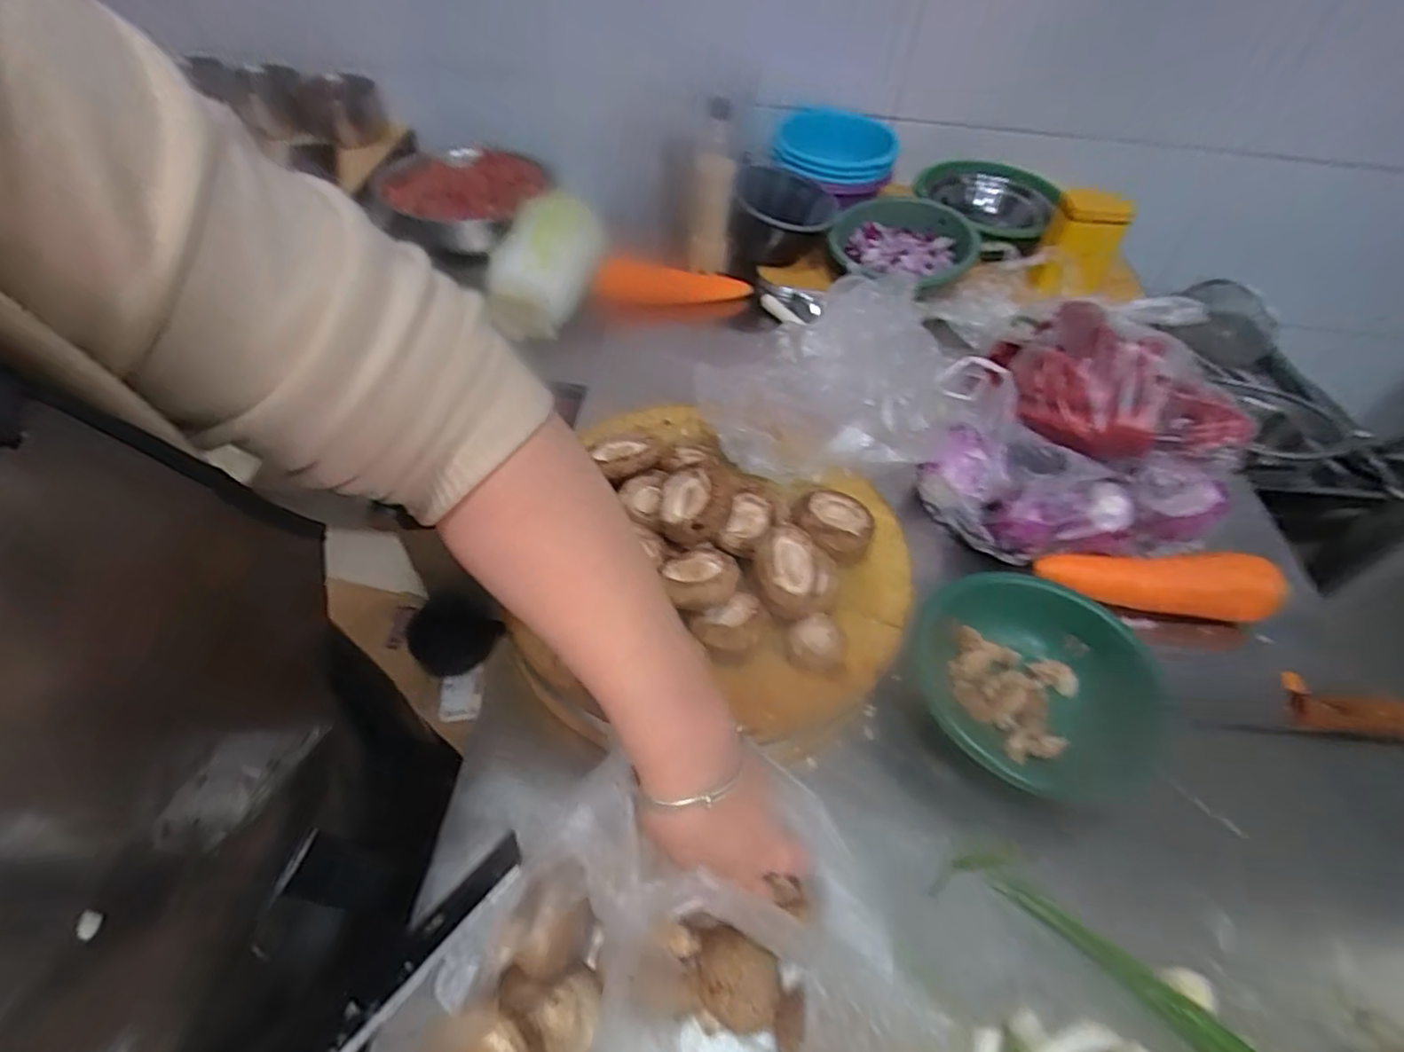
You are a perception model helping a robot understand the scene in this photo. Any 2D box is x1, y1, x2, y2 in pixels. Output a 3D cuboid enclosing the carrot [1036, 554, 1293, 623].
[{"bbox_3d":[0.432,0.045,0.627,0.212,0.047,0.055,11,50,4],"label":"carrot"}]

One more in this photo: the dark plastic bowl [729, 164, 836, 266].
[{"bbox_3d":[0.121,-0.463,0.993,0.153,0.099,0.134,16,51,8],"label":"dark plastic bowl"}]

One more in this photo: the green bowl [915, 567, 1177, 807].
[{"bbox_3d":[0.291,0.135,0.560,0.198,0.061,0.201,-1,50,-5],"label":"green bowl"}]

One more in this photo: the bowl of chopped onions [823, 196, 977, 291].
[{"bbox_3d":[0.288,-0.405,0.943,0.212,0.055,0.193,3,50,-2],"label":"bowl of chopped onions"}]

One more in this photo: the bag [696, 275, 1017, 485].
[{"bbox_3d":[0.132,-0.141,0.646,0.231,0.106,0.258,-31,59,-26],"label":"bag"}]

